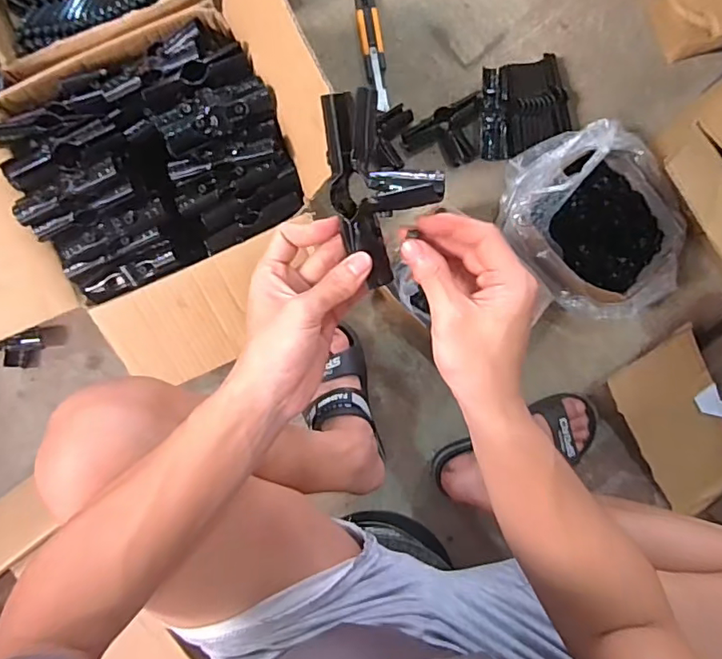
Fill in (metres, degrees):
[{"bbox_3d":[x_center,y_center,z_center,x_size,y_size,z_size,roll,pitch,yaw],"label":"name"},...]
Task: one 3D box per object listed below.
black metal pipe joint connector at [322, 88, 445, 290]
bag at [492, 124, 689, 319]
[{"bbox_3d":[0.016,-0.096,0.368,0.077,0.030,0.130,1,117,11],"label":"black metal pipe joint connector"},{"bbox_3d":[0.322,-0.147,0.746,0.209,0.133,0.264,-28,91,-2],"label":"bag"}]

